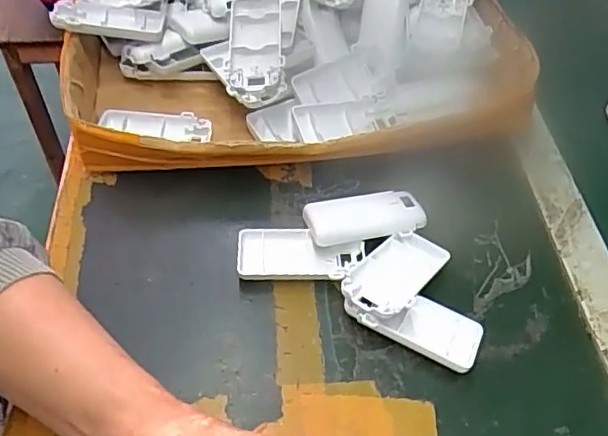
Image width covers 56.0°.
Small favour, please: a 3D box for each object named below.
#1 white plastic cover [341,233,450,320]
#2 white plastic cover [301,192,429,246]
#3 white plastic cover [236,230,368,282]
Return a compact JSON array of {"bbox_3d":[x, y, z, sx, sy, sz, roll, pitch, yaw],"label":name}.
[{"bbox_3d":[0.066,0.041,0.420,0.048,0.020,0.092,35,45,23],"label":"white plastic cover"},{"bbox_3d":[0.048,0.001,0.457,0.092,0.018,0.042,-10,53,-11],"label":"white plastic cover"},{"bbox_3d":[-0.003,0.030,0.439,0.095,0.013,0.045,0,52,-3],"label":"white plastic cover"}]

